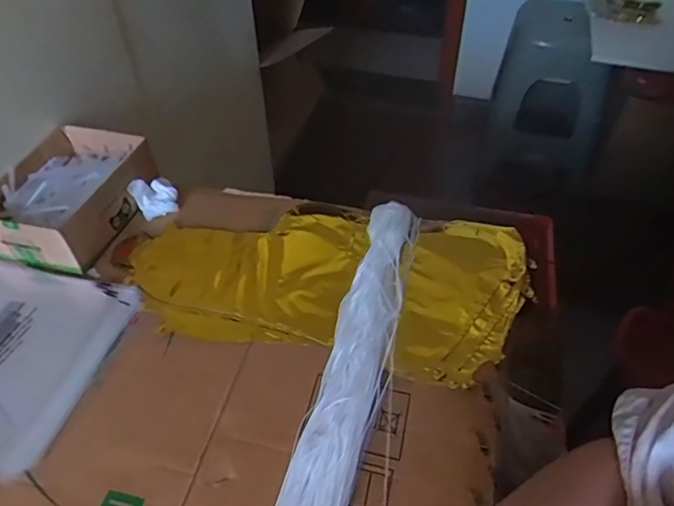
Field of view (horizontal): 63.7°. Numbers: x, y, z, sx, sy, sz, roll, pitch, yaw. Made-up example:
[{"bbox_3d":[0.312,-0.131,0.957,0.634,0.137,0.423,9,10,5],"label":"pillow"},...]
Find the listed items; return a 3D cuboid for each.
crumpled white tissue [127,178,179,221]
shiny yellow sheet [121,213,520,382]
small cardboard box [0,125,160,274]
[{"bbox_3d":[-0.227,-0.071,0.677,0.052,0.037,0.039,-21,50,-18],"label":"crumpled white tissue"},{"bbox_3d":[-0.010,0.029,0.609,0.457,0.042,0.228,5,47,5],"label":"shiny yellow sheet"},{"bbox_3d":[-0.325,-0.071,0.659,0.146,0.068,0.191,13,48,12],"label":"small cardboard box"}]

